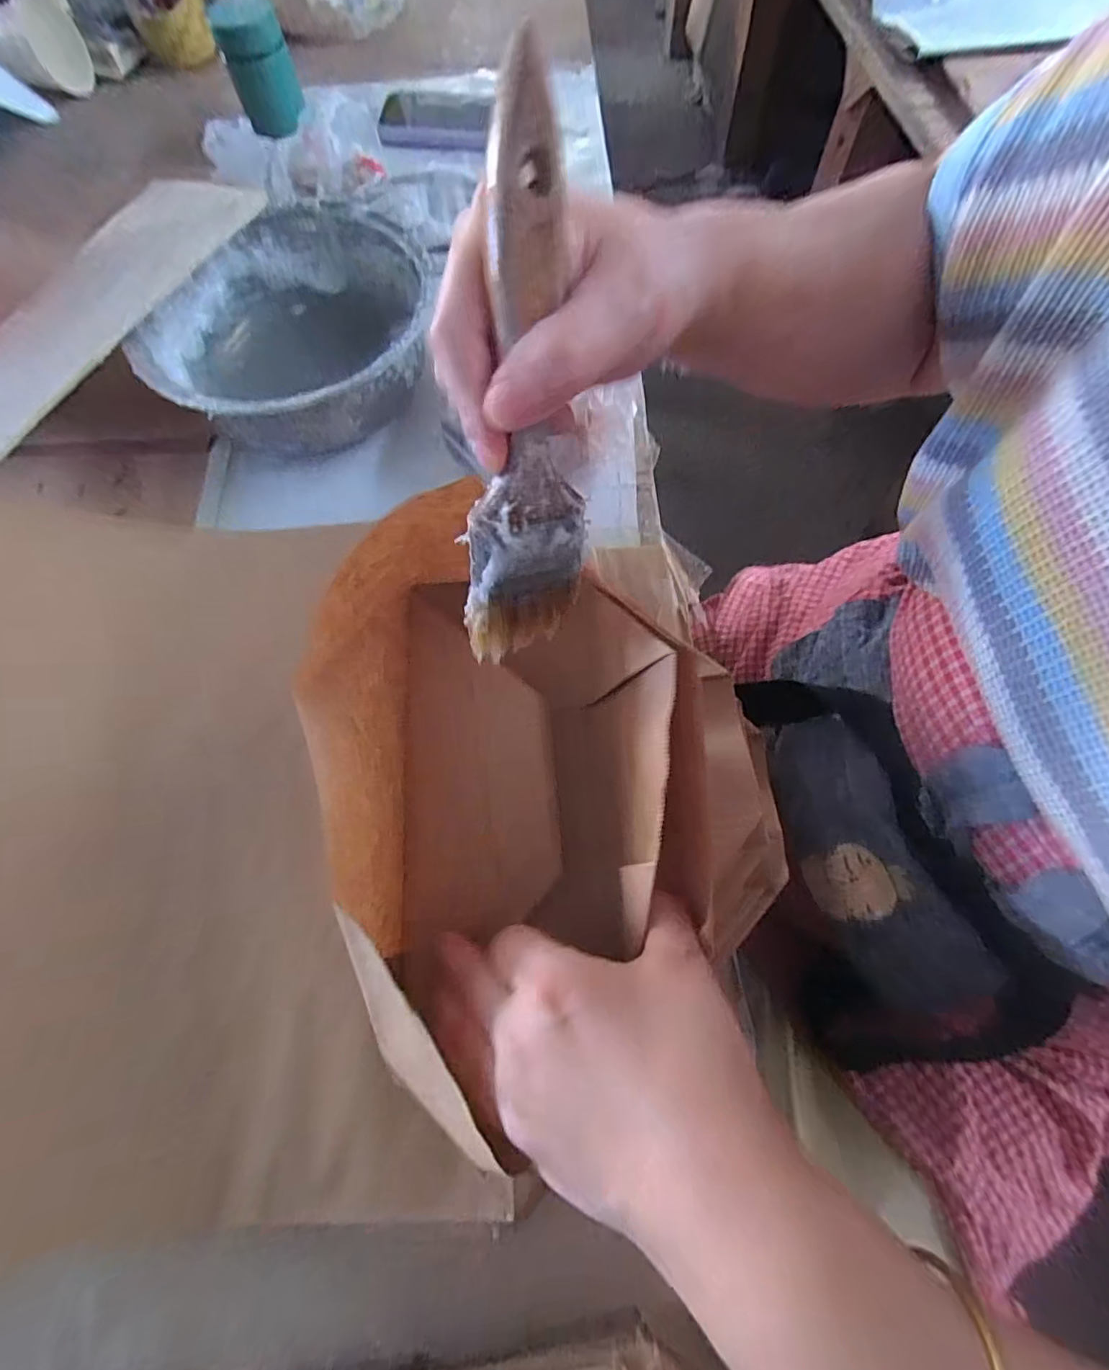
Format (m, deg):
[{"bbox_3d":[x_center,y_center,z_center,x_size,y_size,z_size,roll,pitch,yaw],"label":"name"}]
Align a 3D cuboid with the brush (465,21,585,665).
[{"bbox_3d":[-0.005,-0.082,0.185,0.045,0.170,0.010,-7,40,-21],"label":"brush"}]

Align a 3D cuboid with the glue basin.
[{"bbox_3d":[-0.200,-0.274,0.408,0.198,0.053,0.216,0,70,1],"label":"glue basin"}]

